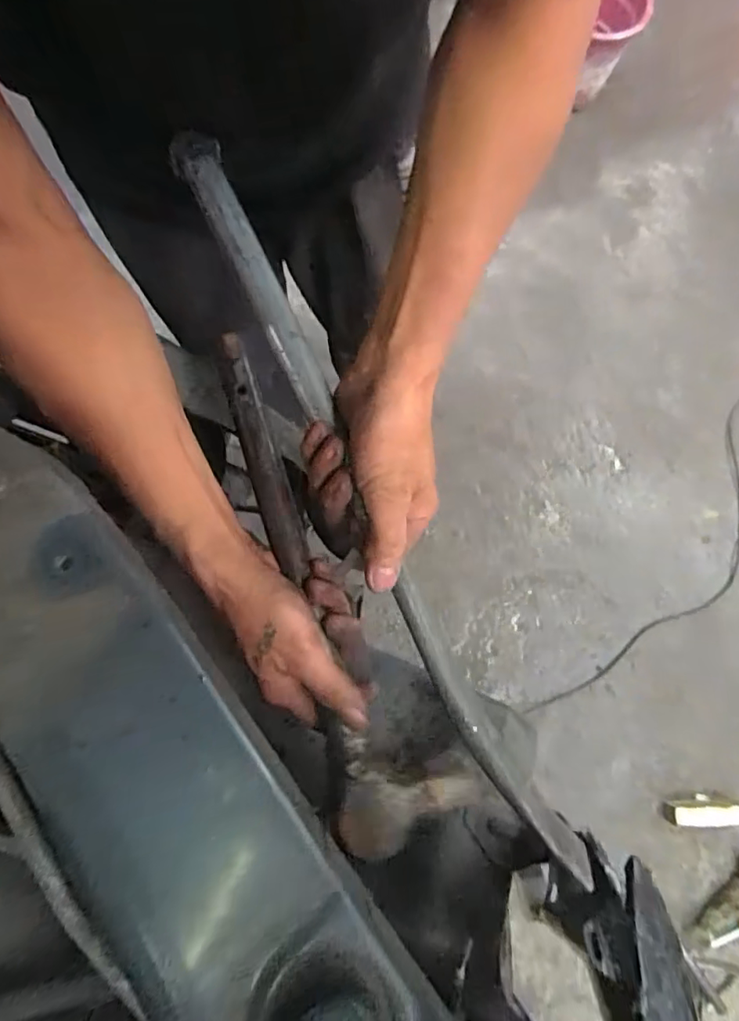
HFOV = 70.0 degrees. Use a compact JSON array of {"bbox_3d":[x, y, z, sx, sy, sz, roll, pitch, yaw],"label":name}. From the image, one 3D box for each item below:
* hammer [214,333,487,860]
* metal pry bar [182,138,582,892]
[{"bbox_3d":[-0.034,0.039,0.364,0.085,0.030,0.359,-21,79,-5],"label":"hammer"},{"bbox_3d":[-0.006,-0.019,0.339,0.033,0.020,0.526,-26,83,-6],"label":"metal pry bar"}]

